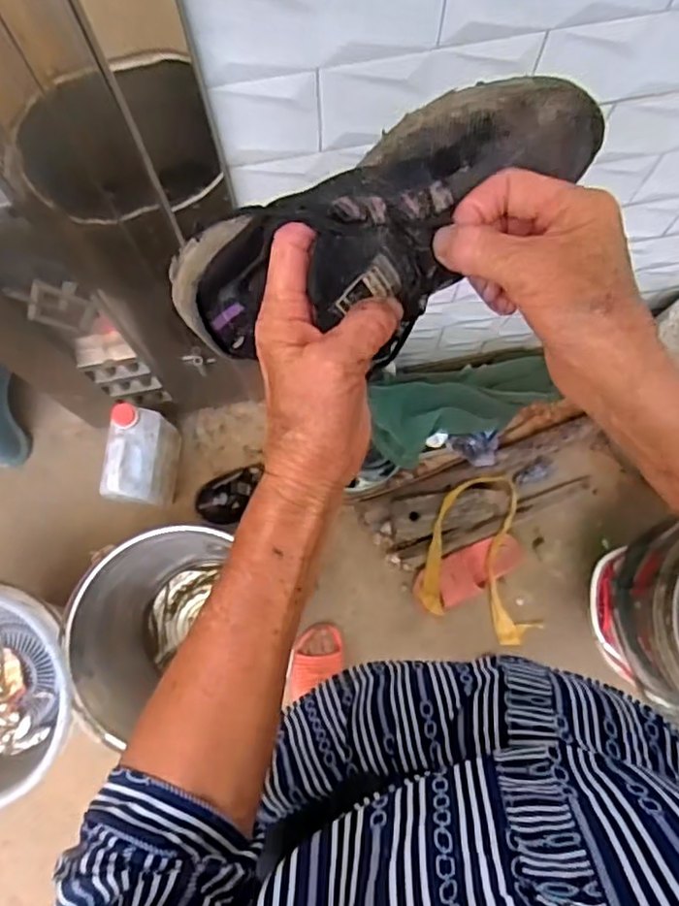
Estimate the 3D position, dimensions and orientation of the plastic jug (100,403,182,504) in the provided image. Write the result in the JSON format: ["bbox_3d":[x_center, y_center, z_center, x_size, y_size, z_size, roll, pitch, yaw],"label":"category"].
[{"bbox_3d":[-0.349,0.011,1.136,0.091,0.201,0.157,7,75,2],"label":"plastic jug"}]

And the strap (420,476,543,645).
[{"bbox_3d":[0.255,0.205,1.197,0.207,0.066,0.306,-8,77,-3],"label":"strap"}]

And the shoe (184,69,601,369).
[{"bbox_3d":[0.024,-0.104,0.313,0.216,0.089,0.080,-24,78,12],"label":"shoe"}]

